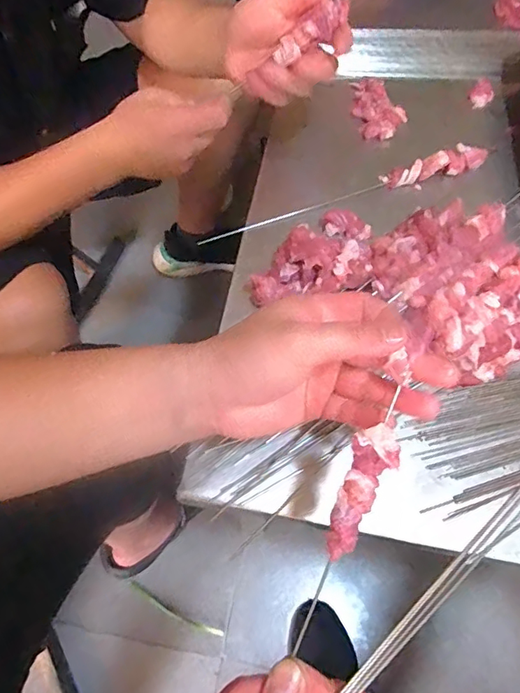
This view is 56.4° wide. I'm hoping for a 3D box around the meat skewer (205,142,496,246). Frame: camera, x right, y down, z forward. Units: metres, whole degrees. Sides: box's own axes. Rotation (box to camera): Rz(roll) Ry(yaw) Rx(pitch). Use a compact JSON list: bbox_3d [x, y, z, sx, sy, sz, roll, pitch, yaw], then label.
[{"bbox_3d":[0.090,-0.149,0.477,0.303,0.026,0.021,-20,67,-11],"label":"meat skewer"}]

